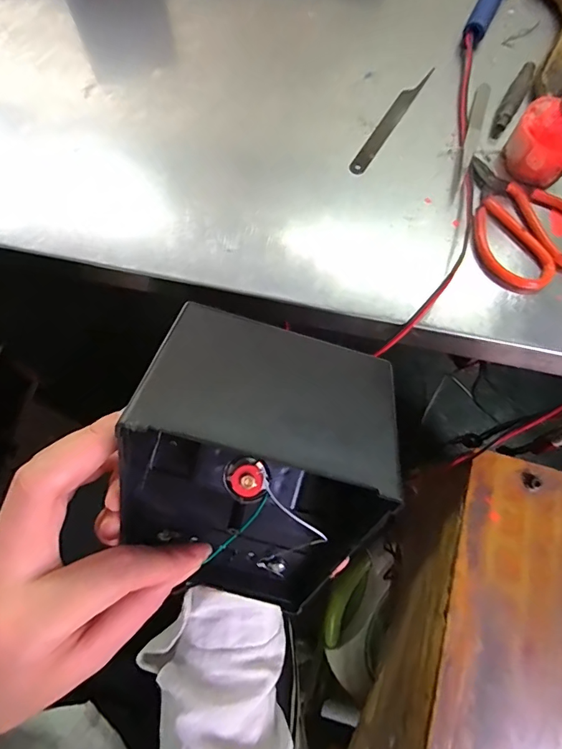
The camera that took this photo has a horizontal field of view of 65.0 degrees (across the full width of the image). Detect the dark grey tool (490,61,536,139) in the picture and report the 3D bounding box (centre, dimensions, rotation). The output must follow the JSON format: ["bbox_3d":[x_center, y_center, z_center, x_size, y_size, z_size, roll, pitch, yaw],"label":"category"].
[{"bbox_3d":[0.178,-0.211,0.335,0.013,0.008,0.072,28,74,8],"label":"dark grey tool"}]

